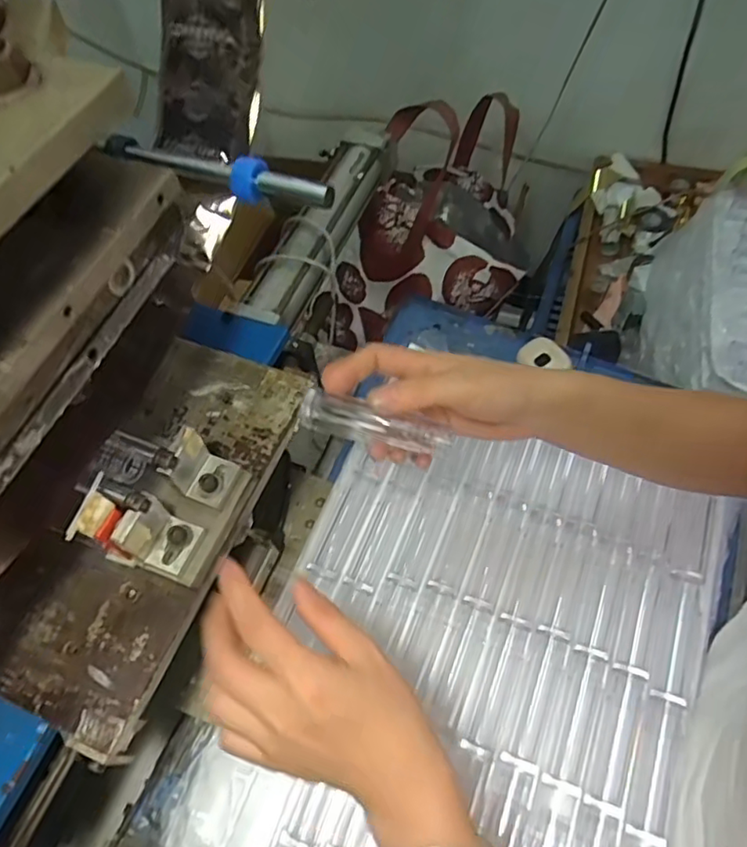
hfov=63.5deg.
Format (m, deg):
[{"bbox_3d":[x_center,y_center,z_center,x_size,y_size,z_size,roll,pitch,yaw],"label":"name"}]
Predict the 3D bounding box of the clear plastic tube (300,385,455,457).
[{"bbox_3d":[0.001,-0.001,0.356,0.091,0.016,0.020,13,61,12],"label":"clear plastic tube"}]

